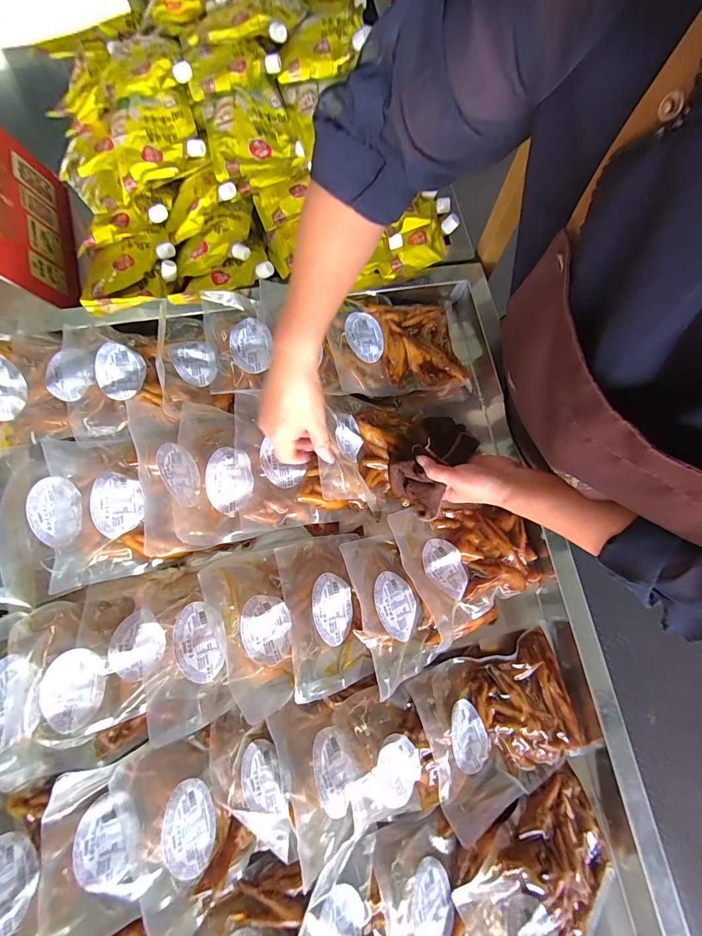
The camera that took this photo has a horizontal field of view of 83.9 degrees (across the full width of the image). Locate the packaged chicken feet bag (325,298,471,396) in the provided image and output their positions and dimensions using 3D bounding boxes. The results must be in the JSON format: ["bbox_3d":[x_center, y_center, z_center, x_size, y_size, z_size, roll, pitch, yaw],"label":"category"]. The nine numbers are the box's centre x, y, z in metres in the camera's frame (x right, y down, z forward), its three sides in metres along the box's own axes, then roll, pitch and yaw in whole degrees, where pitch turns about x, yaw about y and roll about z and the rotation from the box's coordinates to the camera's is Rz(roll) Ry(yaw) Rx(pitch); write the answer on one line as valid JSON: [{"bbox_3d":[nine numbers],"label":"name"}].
[{"bbox_3d":[0.063,-0.185,0.586,0.212,0.033,0.162,-10,78,-20],"label":"packaged chicken feet bag"}]

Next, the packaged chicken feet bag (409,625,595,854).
[{"bbox_3d":[0.188,0.315,0.501,0.214,0.055,0.165,-13,77,-20],"label":"packaged chicken feet bag"}]

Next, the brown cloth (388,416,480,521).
[{"bbox_3d":[0.106,-0.014,0.521,0.091,0.045,0.144,31,80,6],"label":"brown cloth"}]

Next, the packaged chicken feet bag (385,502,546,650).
[{"bbox_3d":[0.150,0.120,0.519,0.171,0.051,0.173,-18,79,-24],"label":"packaged chicken feet bag"}]

